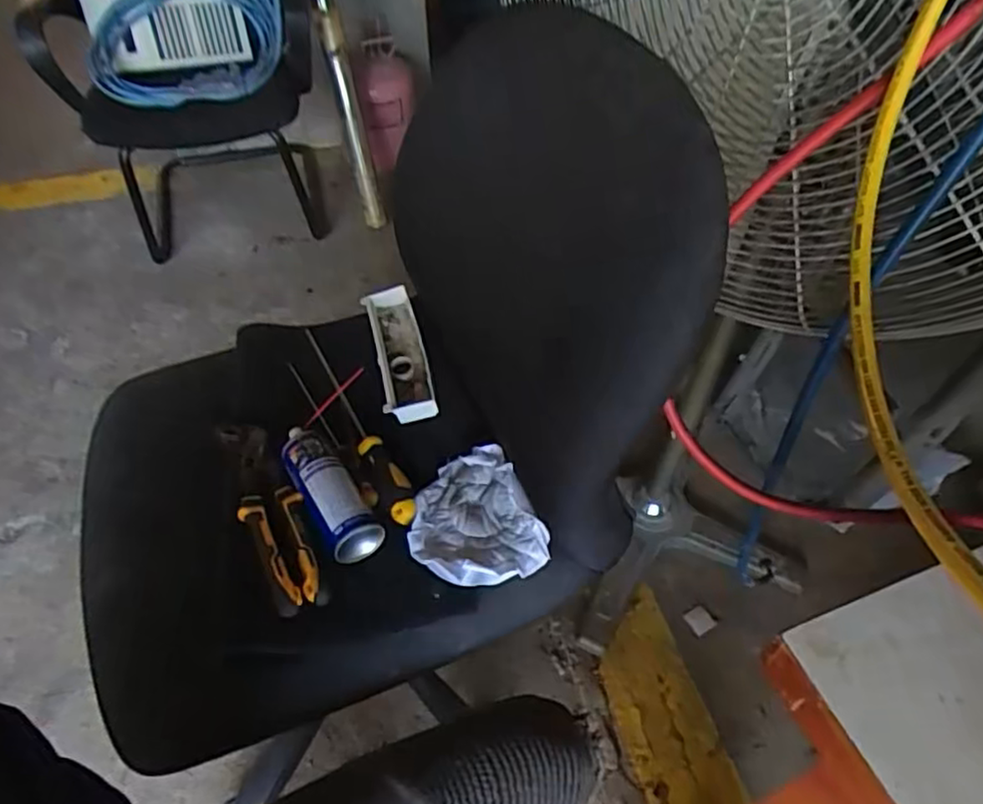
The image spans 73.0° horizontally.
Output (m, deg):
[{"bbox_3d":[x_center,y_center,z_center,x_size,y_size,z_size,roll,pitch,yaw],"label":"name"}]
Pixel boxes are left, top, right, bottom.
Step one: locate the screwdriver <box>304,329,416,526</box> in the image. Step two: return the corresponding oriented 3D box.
[{"bbox_3d":[-0.159,0.017,0.760,0.031,0.030,0.297,-24,54,-18],"label":"screwdriver"}]

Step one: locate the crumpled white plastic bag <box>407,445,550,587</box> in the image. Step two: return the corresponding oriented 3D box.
[{"bbox_3d":[-0.022,0.119,0.672,0.122,0.026,0.144,-21,51,-16],"label":"crumpled white plastic bag"}]

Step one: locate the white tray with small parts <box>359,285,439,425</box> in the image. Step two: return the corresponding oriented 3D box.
[{"bbox_3d":[-0.113,-0.061,0.814,0.063,0.038,0.196,-12,50,-9],"label":"white tray with small parts"}]

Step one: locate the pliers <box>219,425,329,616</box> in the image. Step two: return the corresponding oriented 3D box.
[{"bbox_3d":[-0.224,0.105,0.676,0.055,0.016,0.238,-22,53,-17],"label":"pliers"}]

